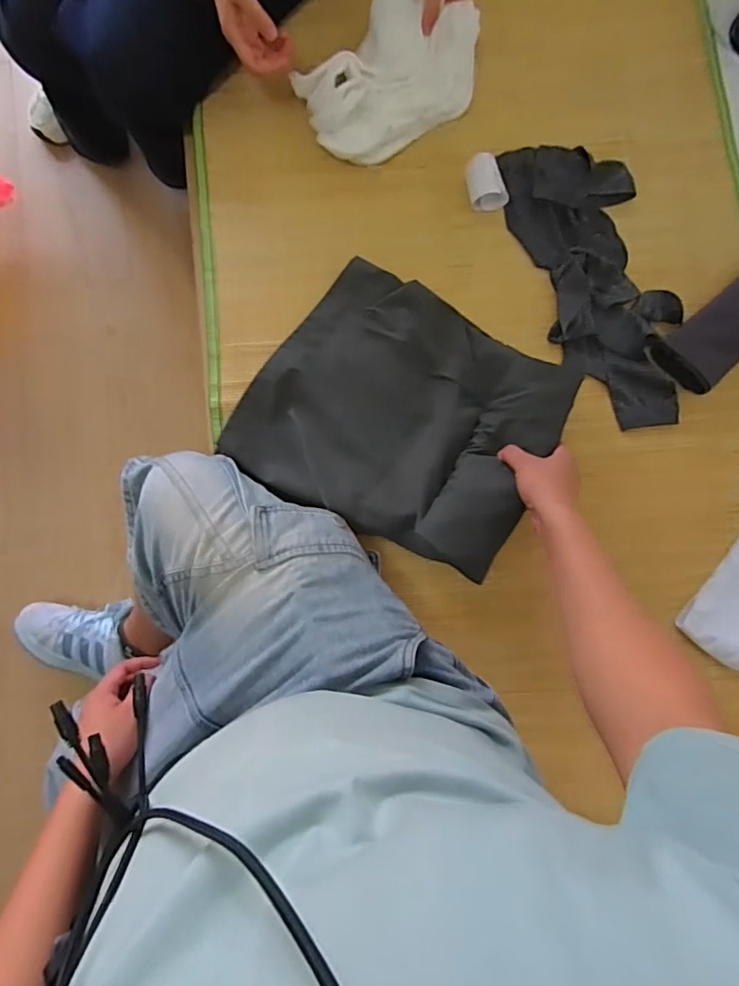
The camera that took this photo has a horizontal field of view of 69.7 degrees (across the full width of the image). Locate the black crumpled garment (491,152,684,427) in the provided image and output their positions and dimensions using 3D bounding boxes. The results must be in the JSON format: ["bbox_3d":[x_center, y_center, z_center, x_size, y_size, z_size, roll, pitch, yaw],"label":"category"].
[{"bbox_3d":[0.304,-0.281,0.699,0.166,0.027,0.398,-16,83,-5],"label":"black crumpled garment"}]

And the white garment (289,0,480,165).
[{"bbox_3d":[0.028,-0.542,0.696,0.160,0.093,0.219,43,82,3],"label":"white garment"}]

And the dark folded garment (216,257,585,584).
[{"bbox_3d":[0.040,-0.095,0.642,0.338,0.072,0.304,32,80,0],"label":"dark folded garment"}]

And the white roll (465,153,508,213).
[{"bbox_3d":[0.154,-0.413,0.711,0.049,0.041,0.062,-13,83,-5],"label":"white roll"}]

